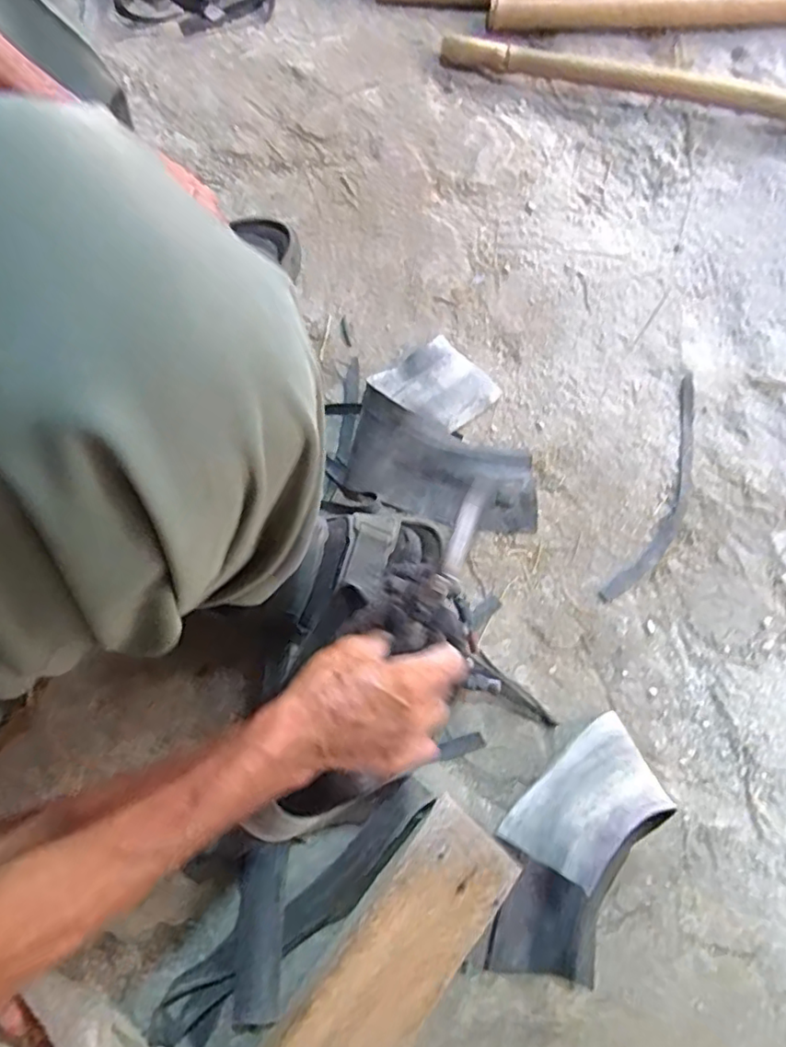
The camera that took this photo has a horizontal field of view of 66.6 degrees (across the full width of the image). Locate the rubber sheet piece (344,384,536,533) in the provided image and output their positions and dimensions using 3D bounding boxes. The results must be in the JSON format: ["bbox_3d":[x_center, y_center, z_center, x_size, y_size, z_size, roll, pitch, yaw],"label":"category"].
[{"bbox_3d":[0.052,-0.050,0.604,0.197,0.029,0.094,21,92,-7],"label":"rubber sheet piece"}]

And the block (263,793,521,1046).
[{"bbox_3d":[-0.018,0.377,0.479,0.086,0.014,0.300,38,80,7],"label":"block"}]

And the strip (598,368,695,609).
[{"bbox_3d":[0.290,-0.032,0.634,0.052,0.007,0.263,25,79,5],"label":"strip"}]

